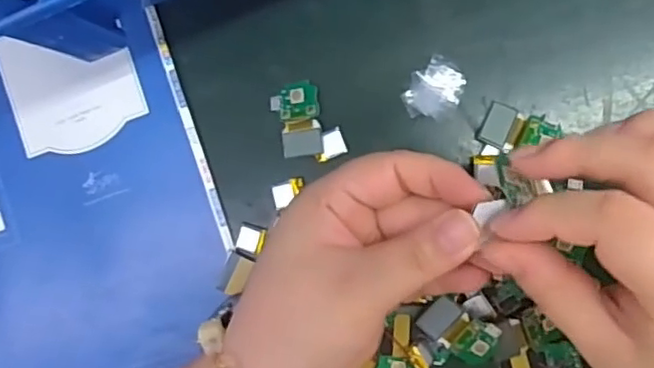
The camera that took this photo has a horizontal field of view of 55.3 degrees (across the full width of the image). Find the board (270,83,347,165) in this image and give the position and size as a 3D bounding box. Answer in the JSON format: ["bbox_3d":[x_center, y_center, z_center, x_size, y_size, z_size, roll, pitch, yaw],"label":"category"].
[{"bbox_3d":[-0.011,-0.032,0.331,0.031,0.008,0.043,-18,89,8],"label":"board"}]

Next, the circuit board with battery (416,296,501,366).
[{"bbox_3d":[0.066,0.074,0.311,0.040,0.007,0.024,28,108,7],"label":"circuit board with battery"}]

